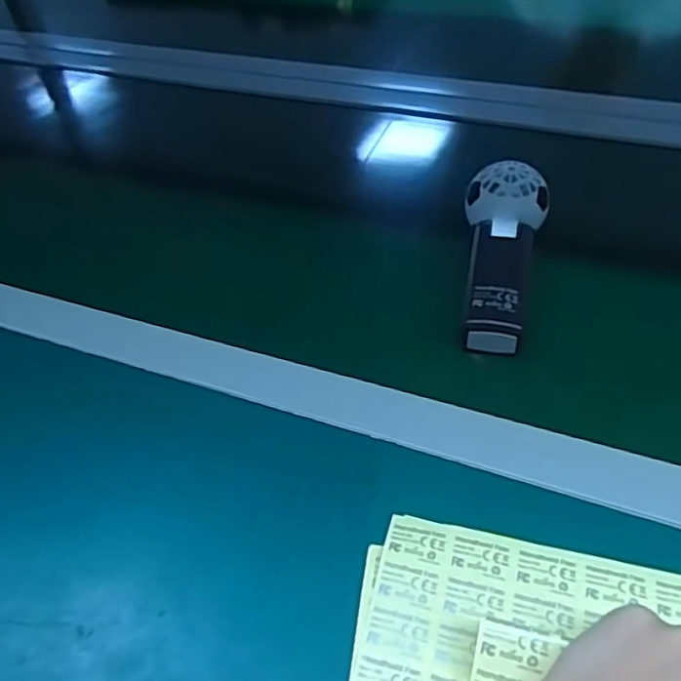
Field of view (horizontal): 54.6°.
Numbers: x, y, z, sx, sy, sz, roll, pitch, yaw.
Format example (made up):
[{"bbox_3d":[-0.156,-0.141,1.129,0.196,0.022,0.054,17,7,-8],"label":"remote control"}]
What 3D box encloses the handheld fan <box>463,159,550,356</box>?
[{"bbox_3d":[0.115,-0.060,0.483,0.063,0.058,0.150,8,47,14],"label":"handheld fan"}]

